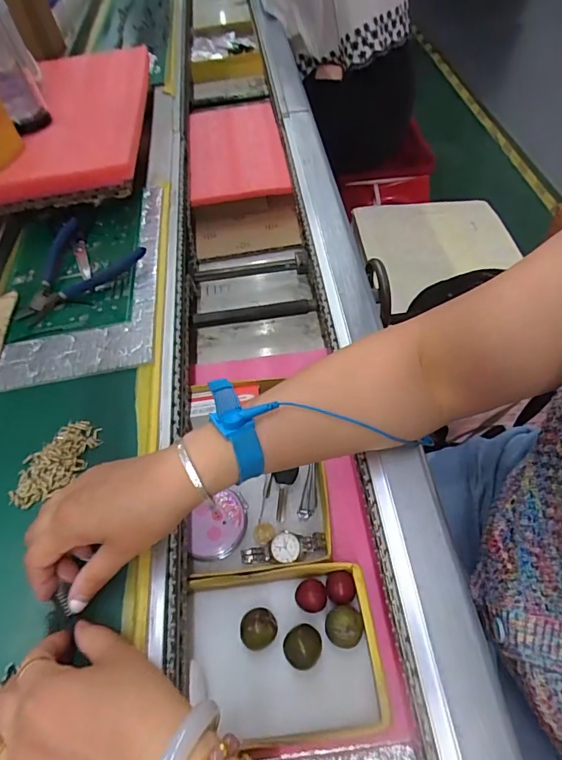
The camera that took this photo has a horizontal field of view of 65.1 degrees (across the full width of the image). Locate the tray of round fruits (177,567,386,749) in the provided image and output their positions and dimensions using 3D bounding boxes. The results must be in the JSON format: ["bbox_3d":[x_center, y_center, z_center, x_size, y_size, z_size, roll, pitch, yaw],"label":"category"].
[{"bbox_3d":[-0.002,0.223,0.364,0.151,0.045,0.118,-6,56,0],"label":"tray of round fruits"}]

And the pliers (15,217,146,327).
[{"bbox_3d":[-0.246,-0.136,0.504,0.144,0.019,0.119,-34,60,-17],"label":"pliers"}]

